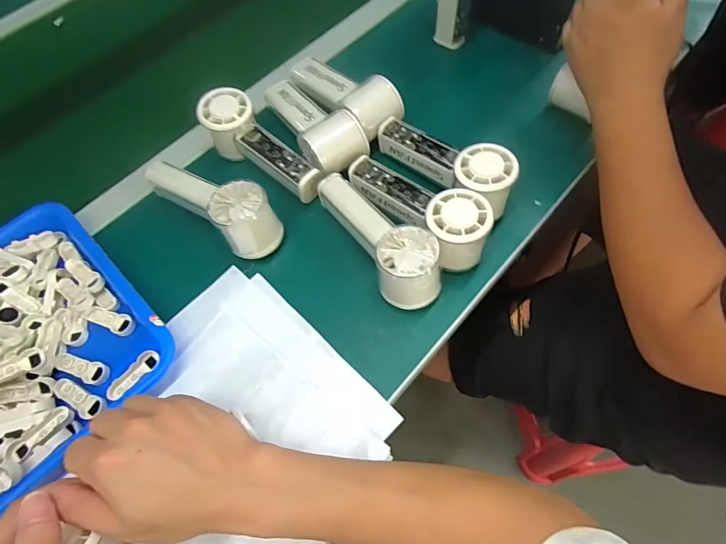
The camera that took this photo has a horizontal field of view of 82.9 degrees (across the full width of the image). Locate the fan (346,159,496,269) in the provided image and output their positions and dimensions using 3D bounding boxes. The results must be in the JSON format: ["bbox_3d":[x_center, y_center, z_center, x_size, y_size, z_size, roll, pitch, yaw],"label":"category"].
[{"bbox_3d":[0.052,-0.065,0.401,0.057,0.065,0.154,-39,66,-15],"label":"fan"}]

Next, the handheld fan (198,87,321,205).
[{"bbox_3d":[-0.110,-0.129,0.437,0.052,0.056,0.154,-40,66,-16],"label":"handheld fan"}]

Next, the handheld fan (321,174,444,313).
[{"bbox_3d":[0.014,-0.037,0.393,0.054,0.065,0.153,-30,64,-11],"label":"handheld fan"}]

